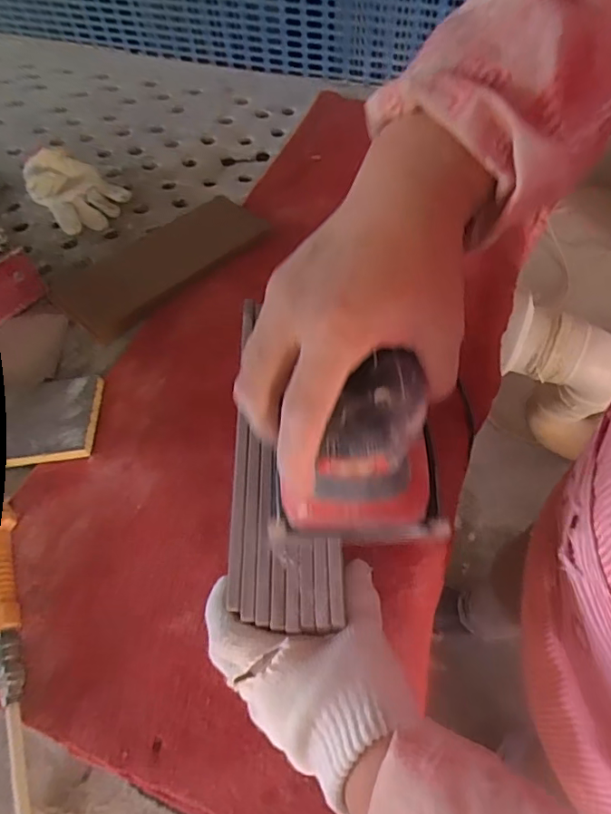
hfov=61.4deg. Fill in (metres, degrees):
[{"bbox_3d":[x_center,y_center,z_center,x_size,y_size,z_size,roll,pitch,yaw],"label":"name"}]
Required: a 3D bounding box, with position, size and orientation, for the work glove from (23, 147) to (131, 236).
[{"bbox_3d":[-0.339,-0.321,0.757,0.103,0.054,0.161,-39,63,-22],"label":"work glove"}]

